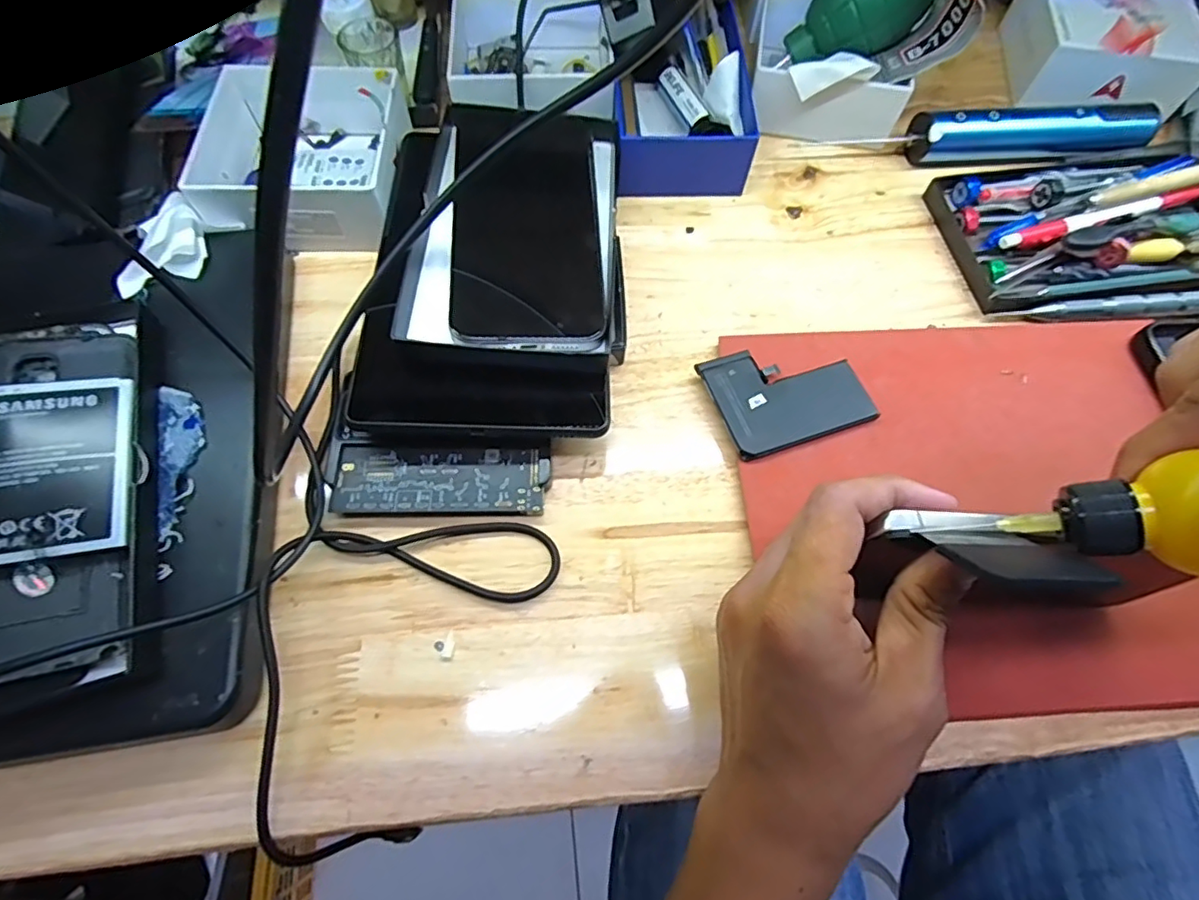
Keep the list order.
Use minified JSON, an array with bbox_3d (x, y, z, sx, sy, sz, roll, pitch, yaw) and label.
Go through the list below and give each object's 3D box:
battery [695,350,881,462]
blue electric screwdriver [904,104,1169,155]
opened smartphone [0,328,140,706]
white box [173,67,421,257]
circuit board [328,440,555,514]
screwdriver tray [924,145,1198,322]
[{"bbox_3d":[0.096,-0.030,0.304,0.076,0.005,0.057,-18,69,-10],"label":"battery"},{"bbox_3d":[0.279,-0.205,0.383,0.151,0.028,0.025,0,66,-1],"label":"blue electric screwdriver"},{"bbox_3d":[-0.234,0.019,0.232,0.087,0.011,0.155,-12,66,-20],"label":"opened smartphone"},{"bbox_3d":[-0.169,-0.178,0.348,0.111,0.040,0.125,0,66,-1],"label":"white box"},{"bbox_3d":[-0.074,0.014,0.284,0.099,0.009,0.036,0,66,-1],"label":"circuit board"},{"bbox_3d":[0.317,-0.137,0.348,0.211,0.030,0.123,-5,66,-4],"label":"screwdriver tray"}]

